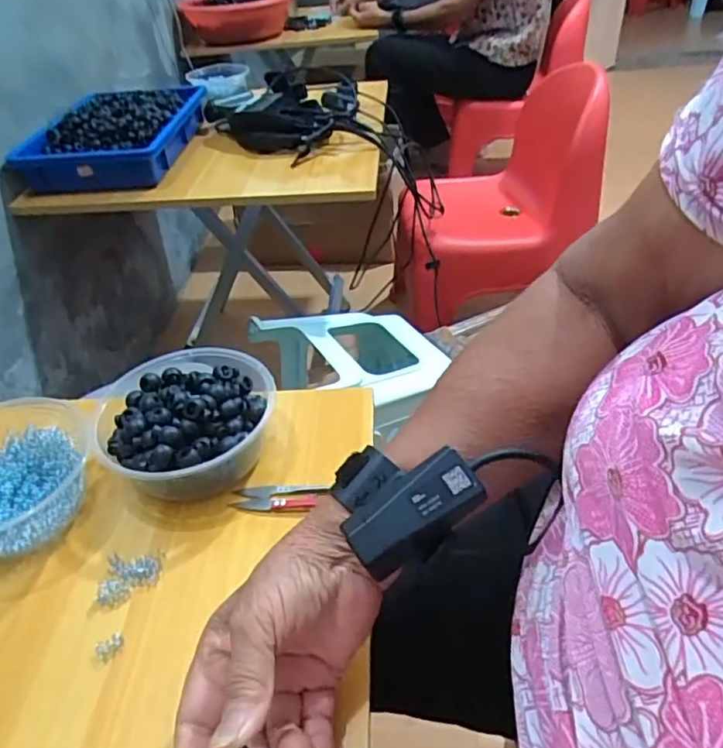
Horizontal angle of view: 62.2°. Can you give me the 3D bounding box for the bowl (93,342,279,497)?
[{"bbox_3d":[-0.137,0.036,0.490,0.146,0.060,0.140,-34,47,-28],"label":"bowl"}]

